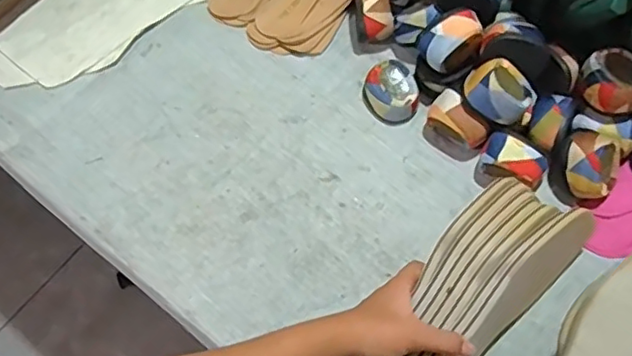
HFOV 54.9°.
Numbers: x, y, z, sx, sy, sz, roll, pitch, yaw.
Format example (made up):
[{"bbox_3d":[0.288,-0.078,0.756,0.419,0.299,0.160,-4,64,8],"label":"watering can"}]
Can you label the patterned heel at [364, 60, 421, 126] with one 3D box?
[{"bbox_3d":[0.080,-0.093,0.640,0.050,0.039,0.063,-30,69,-11],"label":"patterned heel"}]

